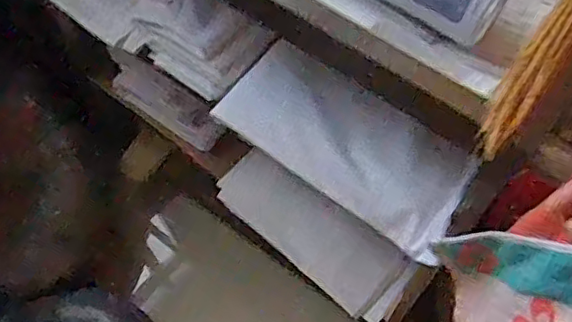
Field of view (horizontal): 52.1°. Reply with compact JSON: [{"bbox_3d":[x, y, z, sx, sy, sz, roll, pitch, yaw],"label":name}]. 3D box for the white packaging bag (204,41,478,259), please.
[{"bbox_3d":[0.068,-0.023,0.686,0.299,0.029,0.131,35,96,19],"label":"white packaging bag"}]

